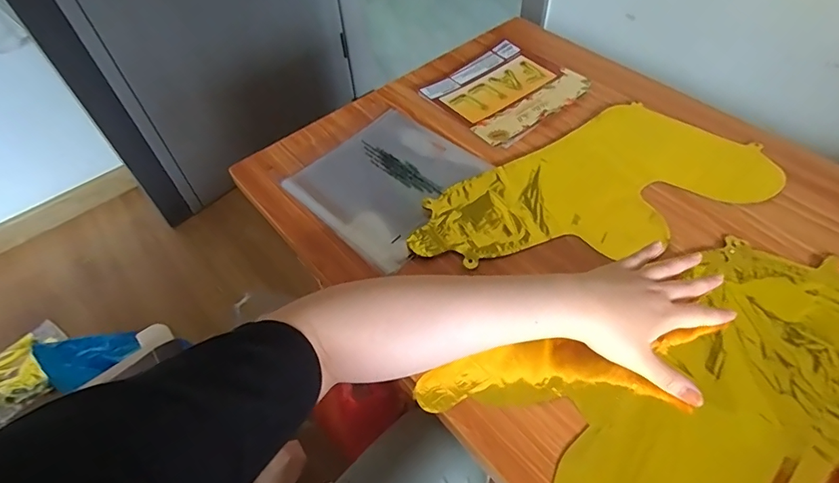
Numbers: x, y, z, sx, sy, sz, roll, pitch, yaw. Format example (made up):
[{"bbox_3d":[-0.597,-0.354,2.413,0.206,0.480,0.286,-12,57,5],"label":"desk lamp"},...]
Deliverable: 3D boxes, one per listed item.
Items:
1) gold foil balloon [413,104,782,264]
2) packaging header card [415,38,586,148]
[{"bbox_3d":[0.196,-0.064,0.543,0.414,0.017,0.181,-21,54,-12],"label":"gold foil balloon"},{"bbox_3d":[0.123,-0.220,0.671,0.194,0.012,0.164,-37,58,-22],"label":"packaging header card"}]

